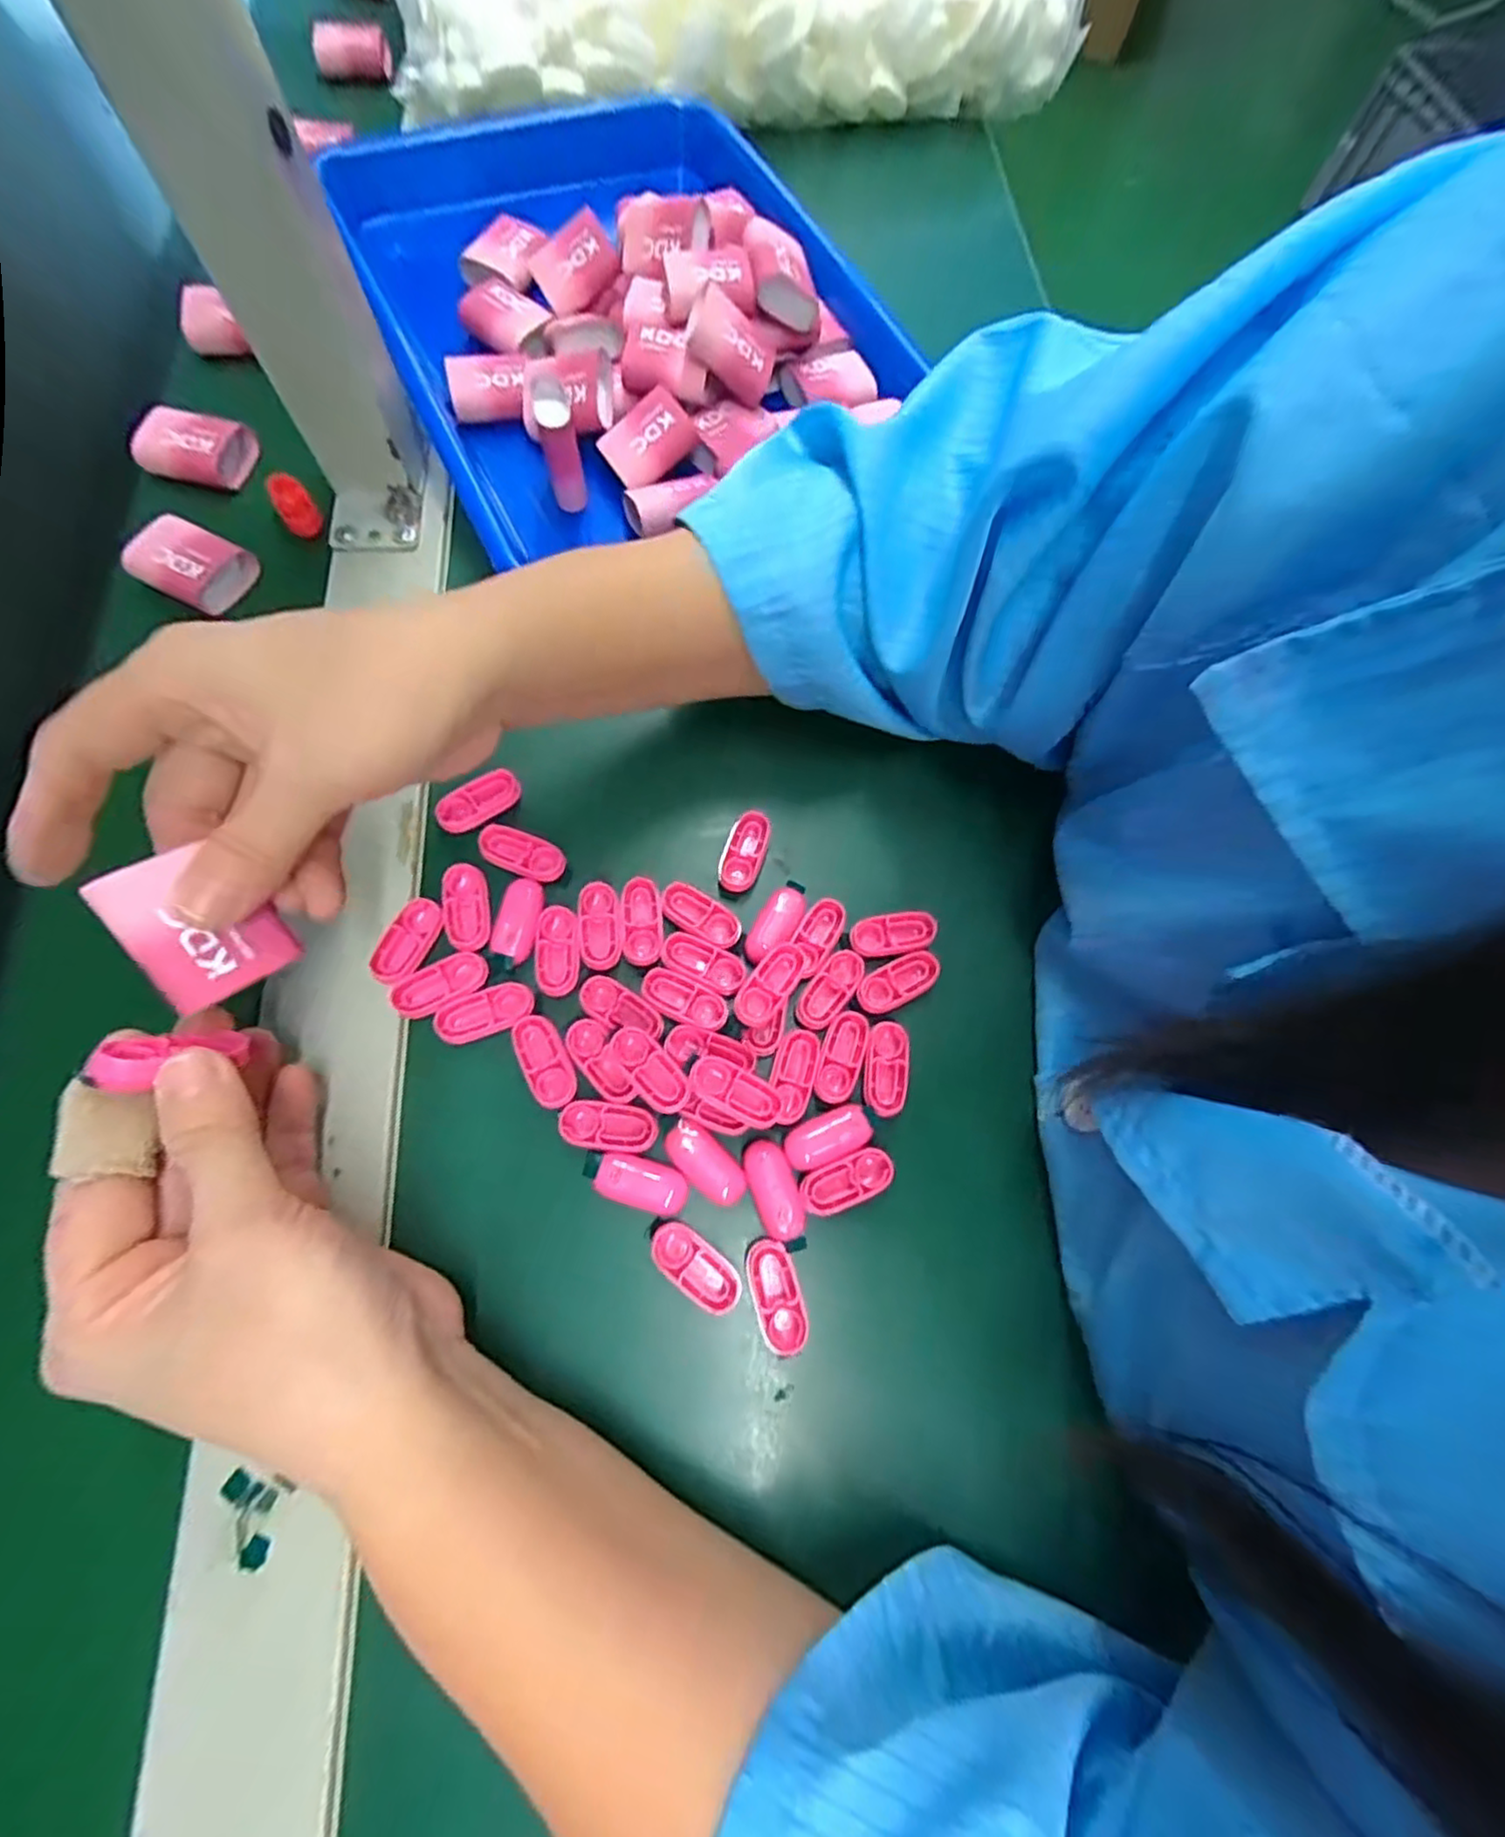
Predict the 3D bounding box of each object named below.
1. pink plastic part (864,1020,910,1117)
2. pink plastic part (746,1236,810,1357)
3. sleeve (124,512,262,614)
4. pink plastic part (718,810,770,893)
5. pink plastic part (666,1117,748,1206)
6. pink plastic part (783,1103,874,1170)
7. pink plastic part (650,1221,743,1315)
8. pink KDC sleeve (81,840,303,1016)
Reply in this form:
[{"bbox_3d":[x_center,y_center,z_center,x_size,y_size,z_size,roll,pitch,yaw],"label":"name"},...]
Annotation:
[{"bbox_3d":[0.051,0.056,0.252,0.016,0.004,0.033,5,73,-2],"label":"pink plastic part"},{"bbox_3d":[0.009,0.126,0.224,0.014,0.004,0.034,-18,75,-9],"label":"pink plastic part"},{"bbox_3d":[-0.253,-0.160,0.303,0.036,0.022,0.034,24,73,4],"label":"sleeve"},{"bbox_3d":[-0.003,-0.028,0.276,0.016,0.006,0.034,16,73,2],"label":"pink plastic part"},{"bbox_3d":[-0.017,0.086,0.235,0.033,0.005,0.015,42,75,9],"label":"pink plastic part"},{"bbox_3d":[0.027,0.079,0.244,0.033,0.005,0.015,-24,76,-10],"label":"pink plastic part"},{"bbox_3d":[-0.019,0.117,0.225,0.033,0.006,0.015,37,74,8],"label":"pink plastic part"},{"bbox_3d":[-0.155,0.002,0.189,0.033,0.005,0.041,-39,112,-38],"label":"pink KDC sleeve"}]

